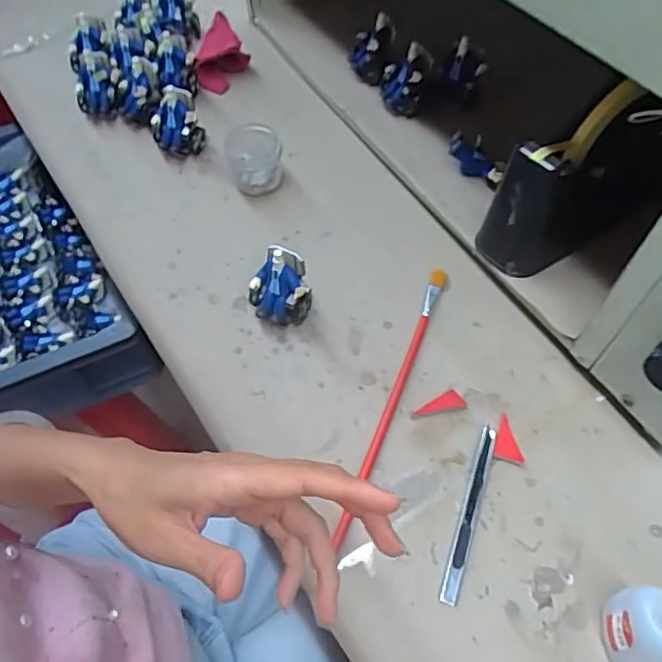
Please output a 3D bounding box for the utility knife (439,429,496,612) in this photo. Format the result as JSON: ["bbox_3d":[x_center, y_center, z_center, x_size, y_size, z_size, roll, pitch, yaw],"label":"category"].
[{"bbox_3d":[0.096,0.123,0.416,0.011,0.006,0.125,15,61,13],"label":"utility knife"}]

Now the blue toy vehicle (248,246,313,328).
[{"bbox_3d":[-0.044,-0.035,0.499,0.050,0.059,0.050,-16,59,-5],"label":"blue toy vehicle"}]

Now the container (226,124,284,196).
[{"bbox_3d":[-0.074,-0.167,0.593,0.053,0.040,0.053,-2,58,3],"label":"container"}]

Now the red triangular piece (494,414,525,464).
[{"bbox_3d":[0.128,0.078,0.440,0.020,0.005,0.039,-1,46,4],"label":"red triangular piece"}]

